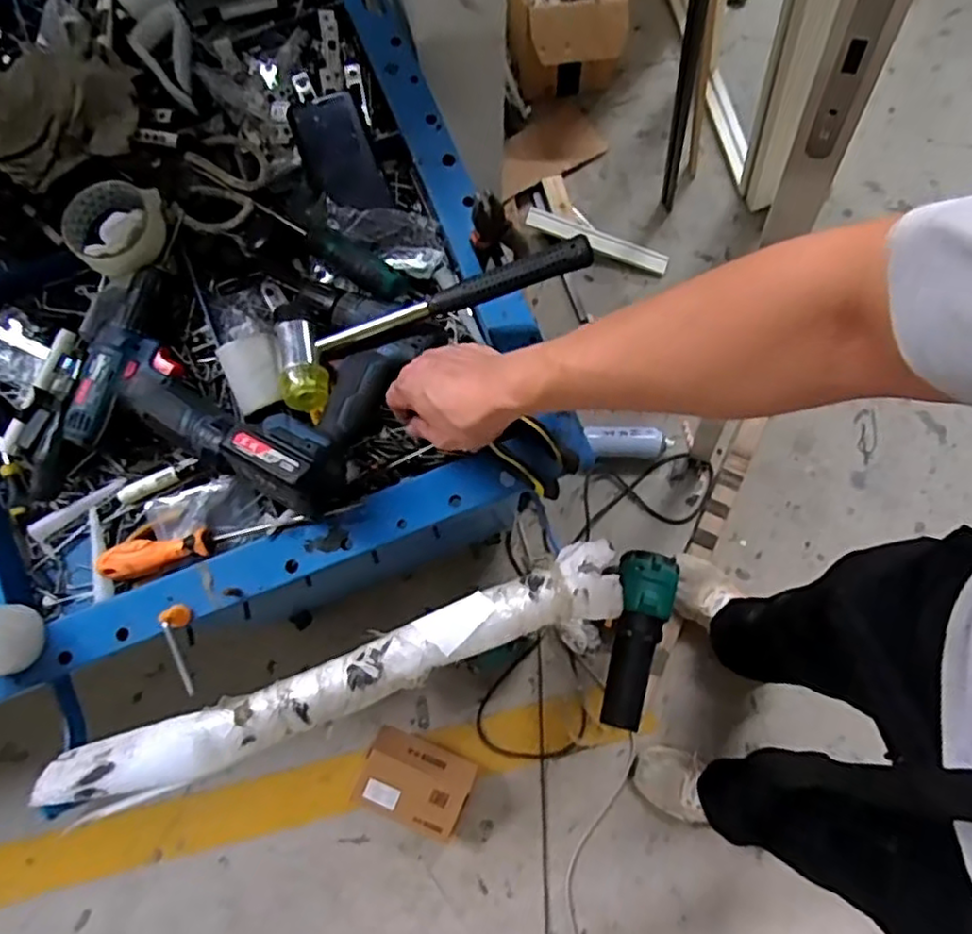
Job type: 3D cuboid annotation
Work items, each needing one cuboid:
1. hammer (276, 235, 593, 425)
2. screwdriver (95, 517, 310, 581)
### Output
[{"bbox_3d":[-0.048,-0.126,0.590,0.290,0.067,0.086,-12,79,-2],"label":"hammer"},{"bbox_3d":[-0.259,0.070,0.602,0.193,0.024,0.032,-12,79,-2],"label":"screwdriver"}]

